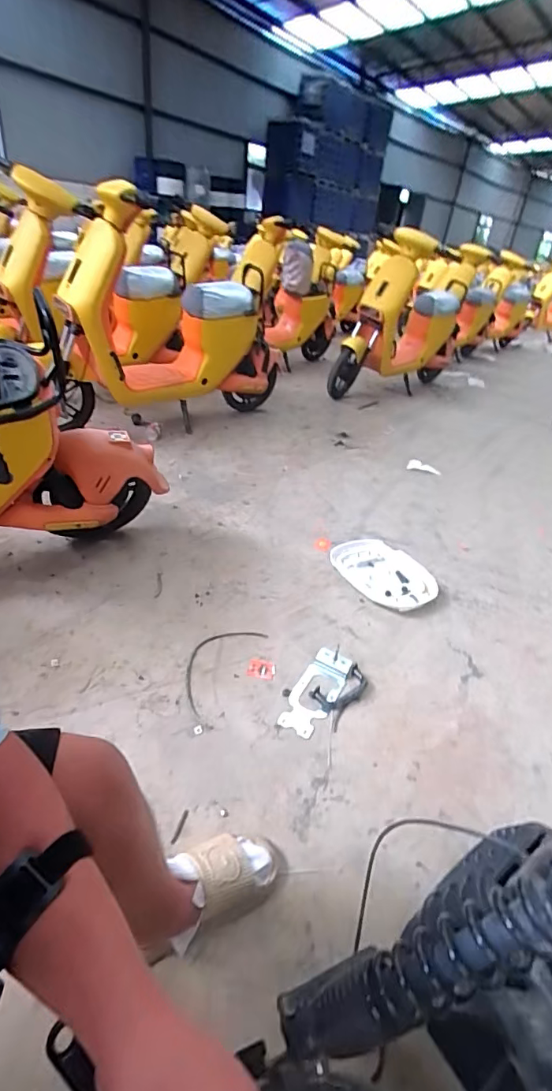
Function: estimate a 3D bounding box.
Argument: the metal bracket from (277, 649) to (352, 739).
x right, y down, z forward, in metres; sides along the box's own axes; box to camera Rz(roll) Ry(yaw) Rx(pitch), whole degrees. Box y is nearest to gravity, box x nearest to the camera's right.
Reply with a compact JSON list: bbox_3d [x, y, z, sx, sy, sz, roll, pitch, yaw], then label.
[{"bbox_3d":[0.101,0.360,1.171,0.100,0.018,0.260,20,37,21],"label":"metal bracket"}]

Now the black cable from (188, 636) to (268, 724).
[{"bbox_3d":[-0.157,0.301,1.217,0.137,0.009,0.323,21,37,21],"label":"black cable"}]

